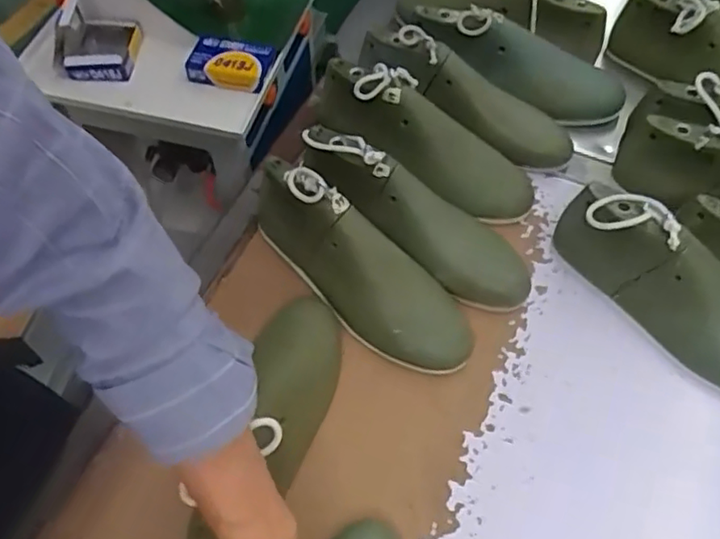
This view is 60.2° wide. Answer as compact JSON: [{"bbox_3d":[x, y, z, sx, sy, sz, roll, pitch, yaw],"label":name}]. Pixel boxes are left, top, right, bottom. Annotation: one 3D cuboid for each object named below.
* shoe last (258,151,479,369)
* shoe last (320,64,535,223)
[{"bbox_3d":[-0.008,-0.002,0.602,0.270,0.090,0.082,43,66,9],"label":"shoe last"},{"bbox_3d":[0.070,-0.140,0.682,0.261,0.094,0.071,34,62,3],"label":"shoe last"}]

